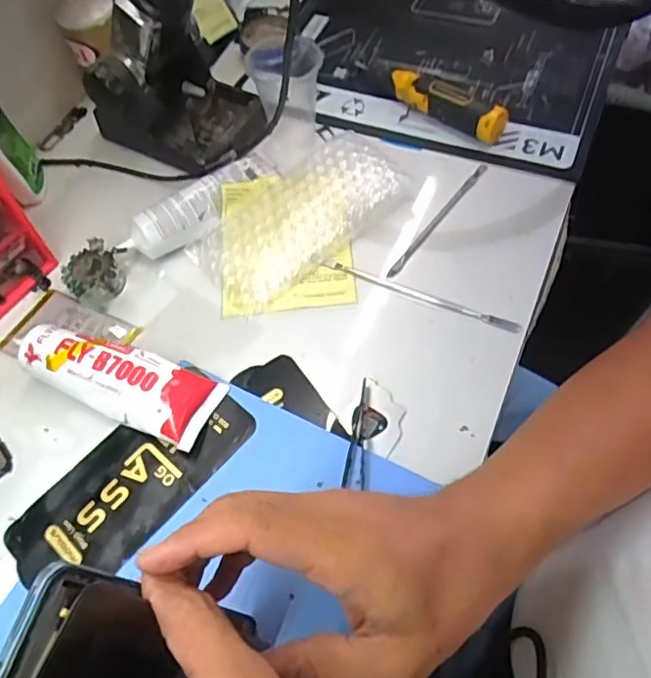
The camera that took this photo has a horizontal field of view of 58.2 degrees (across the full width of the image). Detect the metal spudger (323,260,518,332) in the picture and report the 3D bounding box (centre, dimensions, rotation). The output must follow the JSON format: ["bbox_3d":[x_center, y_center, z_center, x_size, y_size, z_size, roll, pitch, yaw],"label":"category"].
[{"bbox_3d":[0.069,-0.034,0.442,0.156,0.005,0.009,22,63,15],"label":"metal spudger"}]

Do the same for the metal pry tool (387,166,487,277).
[{"bbox_3d":[0.095,-0.101,0.482,0.009,0.007,0.141,33,67,20],"label":"metal pry tool"}]

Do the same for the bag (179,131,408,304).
[{"bbox_3d":[-0.023,-0.100,0.476,0.170,0.026,0.086,-35,64,-16],"label":"bag"}]

